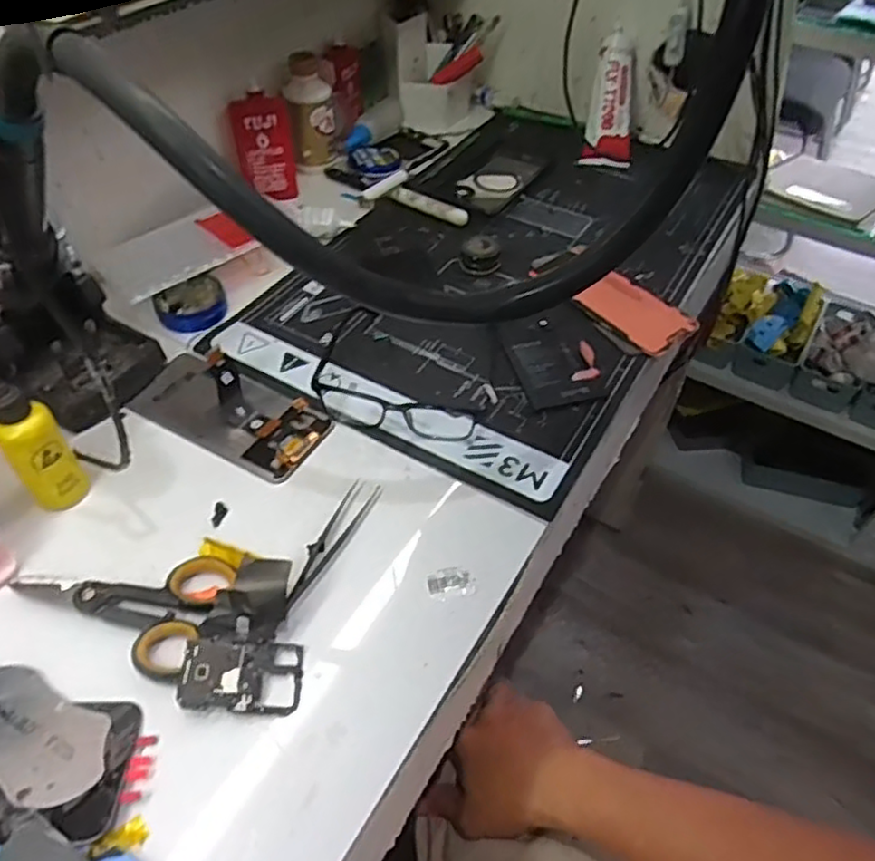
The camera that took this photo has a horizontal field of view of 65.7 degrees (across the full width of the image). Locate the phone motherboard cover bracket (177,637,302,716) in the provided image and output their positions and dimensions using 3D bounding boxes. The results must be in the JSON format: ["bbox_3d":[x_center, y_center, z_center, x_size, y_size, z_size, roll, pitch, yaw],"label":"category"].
[{"bbox_3d":[-0.112,0.140,0.387,0.065,0.005,0.039,7,52,-14],"label":"phone motherboard cover bracket"}]

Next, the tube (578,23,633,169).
[{"bbox_3d":[0.203,-0.389,0.794,0.051,0.159,0.034,4,7,1],"label":"tube"}]

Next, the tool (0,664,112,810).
[{"bbox_3d":[-0.222,0.162,0.364,0.098,0.004,0.052,20,40,16],"label":"tool"}]

